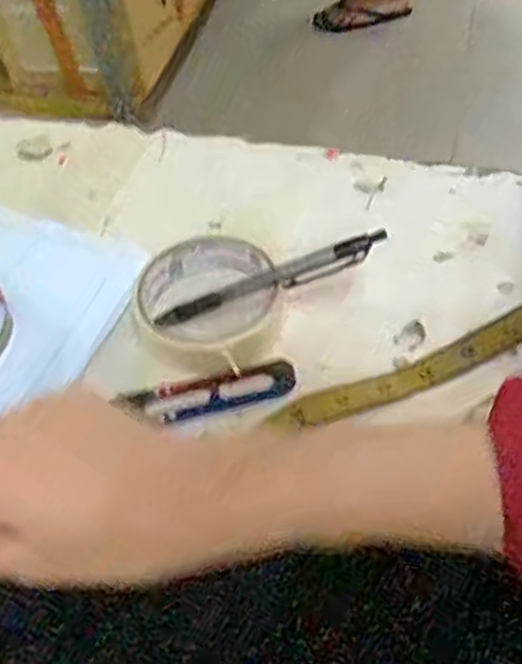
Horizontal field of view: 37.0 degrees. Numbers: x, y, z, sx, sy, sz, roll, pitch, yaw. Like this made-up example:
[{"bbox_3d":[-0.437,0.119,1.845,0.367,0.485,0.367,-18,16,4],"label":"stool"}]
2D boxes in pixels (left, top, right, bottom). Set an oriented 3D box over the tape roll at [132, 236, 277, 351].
[{"bbox_3d":[-0.032,-0.022,0.453,0.078,0.025,0.072,-3,50,4],"label":"tape roll"}]

